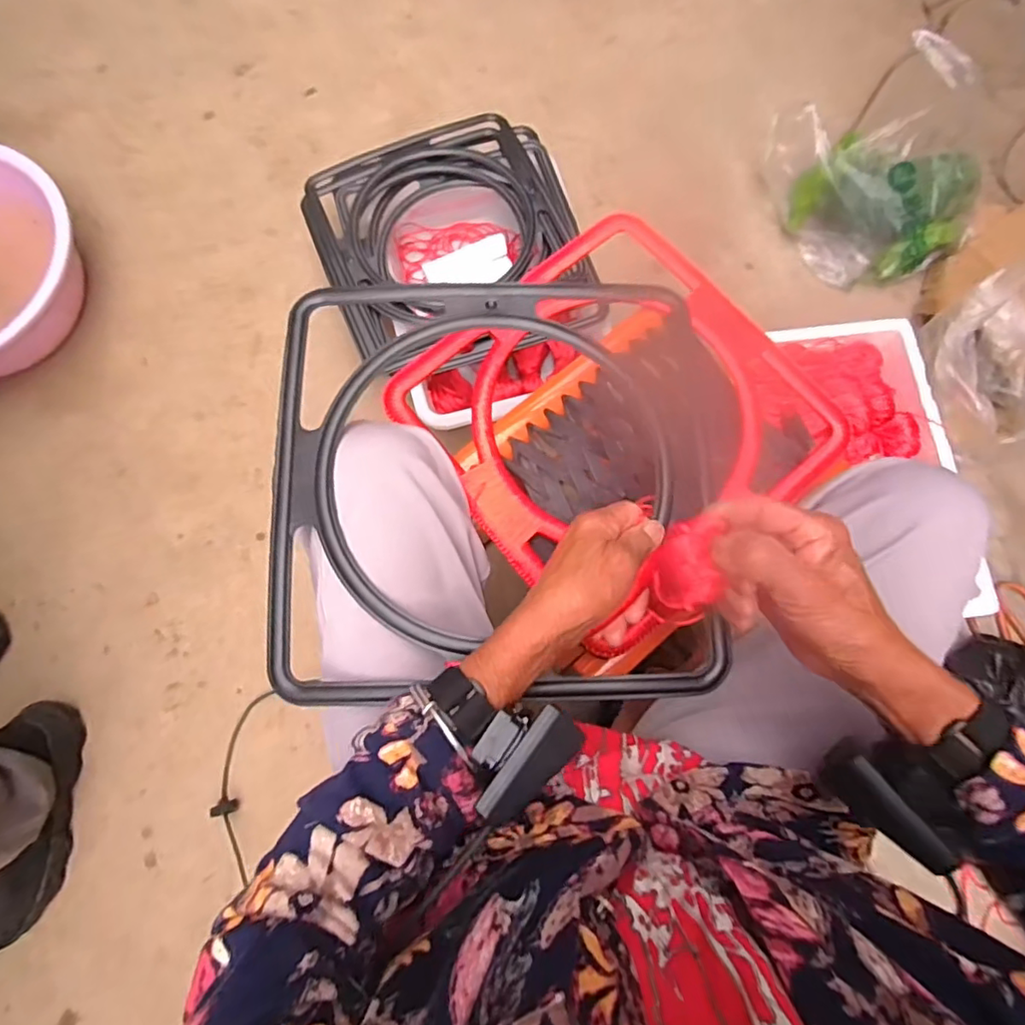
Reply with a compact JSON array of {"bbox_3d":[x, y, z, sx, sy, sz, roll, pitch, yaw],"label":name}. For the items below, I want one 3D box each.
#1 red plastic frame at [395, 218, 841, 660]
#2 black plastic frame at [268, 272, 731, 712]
[{"bbox_3d":[0.097,-0.095,0.541,0.333,0.025,0.337,-40,81,-9],"label":"red plastic frame"},{"bbox_3d":[-0.007,-0.030,0.429,0.332,0.030,0.330,-2,78,-2],"label":"black plastic frame"}]

